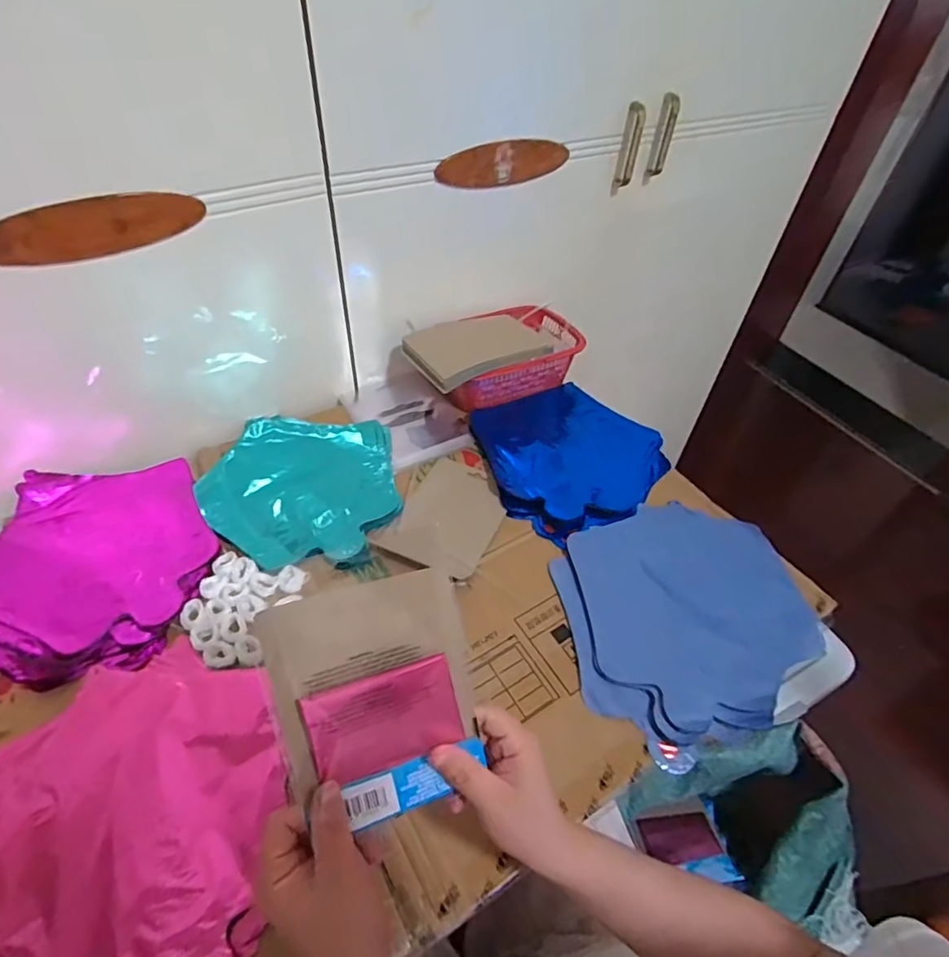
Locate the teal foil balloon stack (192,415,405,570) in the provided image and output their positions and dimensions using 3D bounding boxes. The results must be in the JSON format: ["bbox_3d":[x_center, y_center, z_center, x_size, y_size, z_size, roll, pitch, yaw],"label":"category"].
[{"bbox_3d":[-0.200,0.008,0.637,0.217,0.012,0.217,3,47,-2],"label":"teal foil balloon stack"}]

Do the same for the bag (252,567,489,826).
[{"bbox_3d":[-0.059,0.137,0.333,0.118,0.022,0.140,-13,88,-13],"label":"bag"}]

